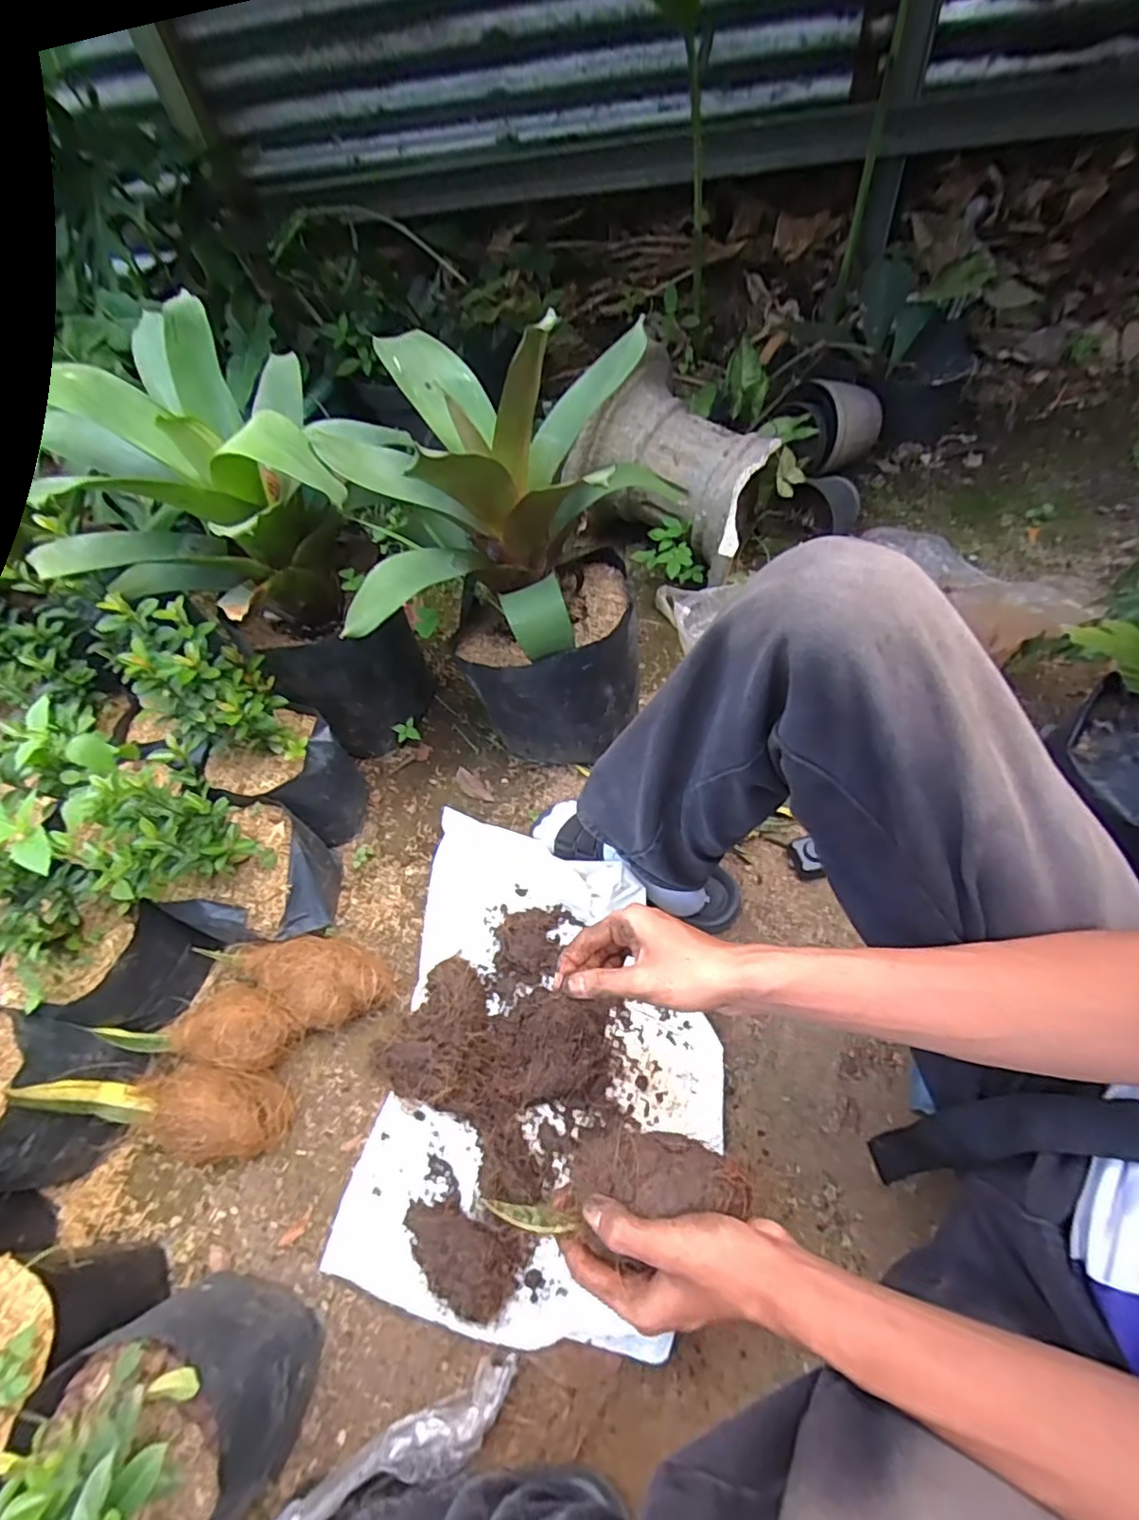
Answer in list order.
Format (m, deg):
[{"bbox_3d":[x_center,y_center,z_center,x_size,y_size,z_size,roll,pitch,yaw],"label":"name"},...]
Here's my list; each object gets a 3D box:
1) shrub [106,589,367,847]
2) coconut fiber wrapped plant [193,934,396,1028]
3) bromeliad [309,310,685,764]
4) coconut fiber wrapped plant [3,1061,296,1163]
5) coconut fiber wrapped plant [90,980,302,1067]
[{"bbox_3d":[-0.366,-0.019,0.729,0.145,0.343,0.152,-39,62,-19],"label":"shrub"},{"bbox_3d":[-0.311,0.242,0.691,0.217,0.087,0.101,14,58,-1],"label":"coconut fiber wrapped plant"},{"bbox_3d":[-0.079,-0.239,0.765,0.355,0.483,0.346,-9,56,-1],"label":"bromeliad"},{"bbox_3d":[-0.401,0.348,0.602,0.231,0.088,0.082,16,56,-13],"label":"coconut fiber wrapped plant"},{"bbox_3d":[-0.397,0.293,0.677,0.196,0.068,0.082,5,57,8],"label":"coconut fiber wrapped plant"}]

